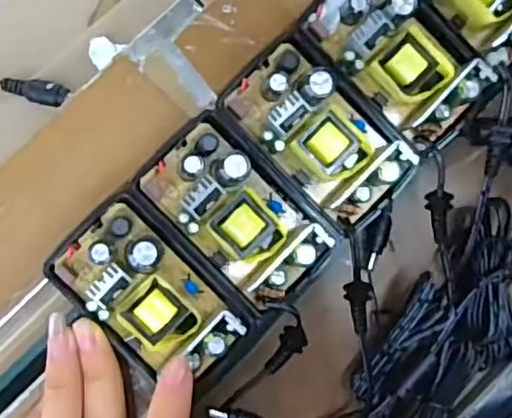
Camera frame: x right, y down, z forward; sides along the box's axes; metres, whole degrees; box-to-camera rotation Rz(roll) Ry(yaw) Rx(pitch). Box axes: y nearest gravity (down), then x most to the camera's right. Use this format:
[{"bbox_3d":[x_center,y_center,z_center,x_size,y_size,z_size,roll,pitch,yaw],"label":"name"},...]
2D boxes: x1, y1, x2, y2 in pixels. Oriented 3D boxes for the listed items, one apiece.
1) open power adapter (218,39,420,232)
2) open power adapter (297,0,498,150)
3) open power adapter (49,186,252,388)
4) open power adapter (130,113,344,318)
[{"bbox_3d":[0.026,-0.033,0.273,0.077,0.032,0.043,44,85,-4],"label":"open power adapter"},{"bbox_3d":[0.062,-0.067,0.277,0.078,0.028,0.046,44,85,-4],"label":"open power adapter"},{"bbox_3d":[-0.042,0.036,0.262,0.047,0.024,0.080,-43,95,-3],"label":"open power adapter"},{"bbox_3d":[-0.010,0.004,0.270,0.080,0.032,0.051,44,85,-4],"label":"open power adapter"}]

